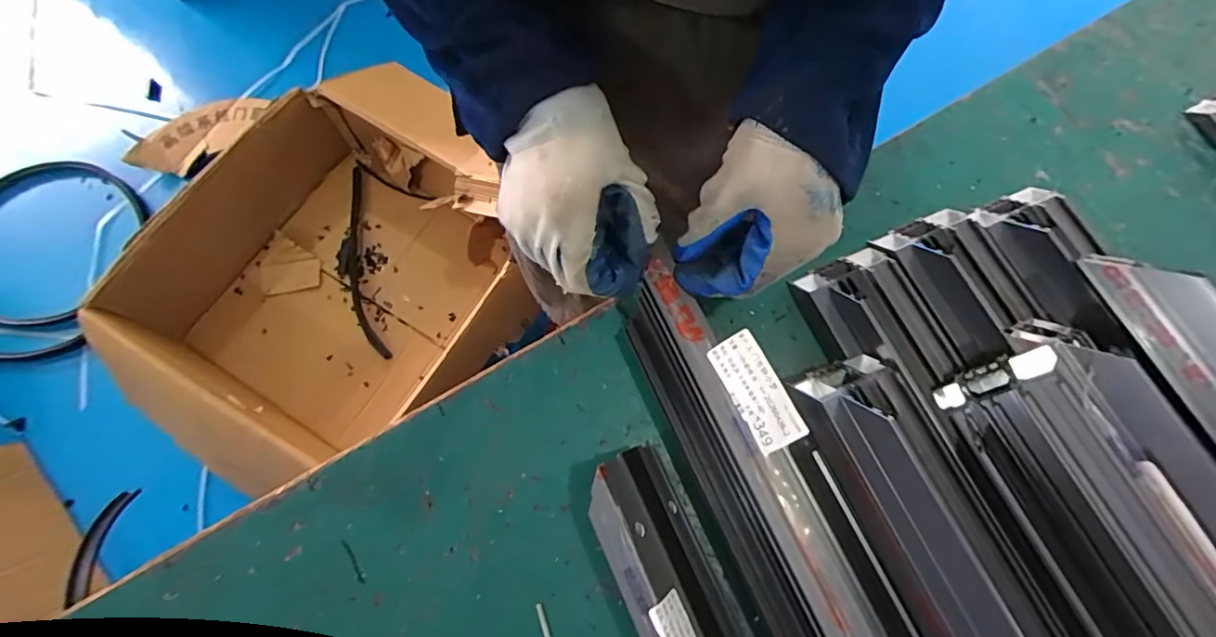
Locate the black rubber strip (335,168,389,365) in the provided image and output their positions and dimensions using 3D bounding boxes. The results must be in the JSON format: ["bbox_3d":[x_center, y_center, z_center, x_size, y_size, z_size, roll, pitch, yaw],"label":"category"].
[{"bbox_3d":[-0.599,-0.138,1.242,0.090,0.049,0.508,-15,73,-5],"label":"black rubber strip"}]

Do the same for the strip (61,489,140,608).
[{"bbox_3d":[-0.780,0.339,0.810,0.024,0.062,0.181,-6,47,-2],"label":"strip"}]

